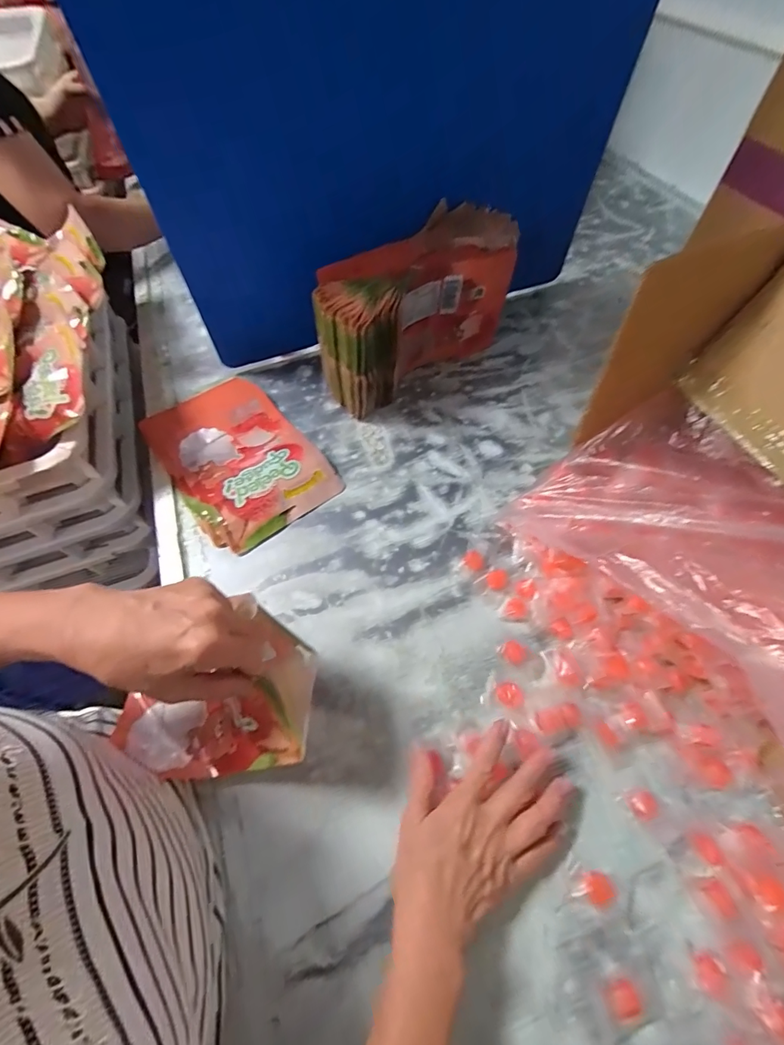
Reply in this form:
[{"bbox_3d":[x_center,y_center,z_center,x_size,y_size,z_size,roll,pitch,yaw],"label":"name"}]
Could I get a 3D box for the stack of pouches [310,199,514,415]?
[{"bbox_3d":[0.037,-0.293,0.601,0.296,0.168,0.120,-34,63,-17],"label":"stack of pouches"}]

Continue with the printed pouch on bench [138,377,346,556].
[{"bbox_3d":[-0.208,-0.091,0.572,0.171,0.022,0.264,-35,64,-17],"label":"printed pouch on bench"}]

